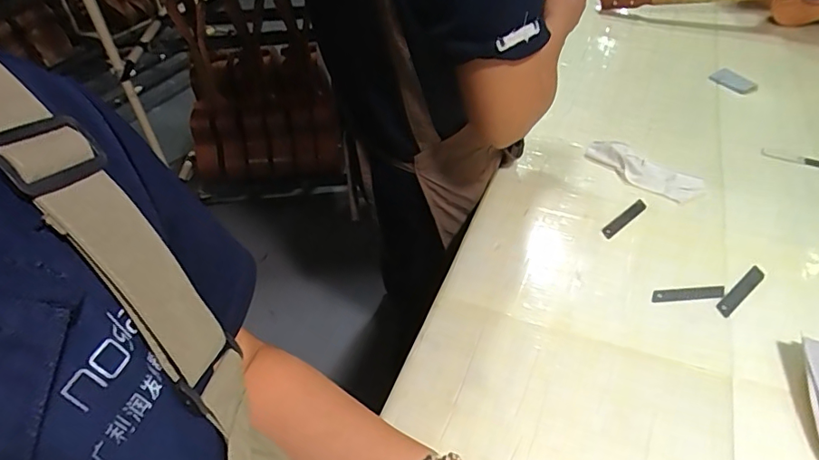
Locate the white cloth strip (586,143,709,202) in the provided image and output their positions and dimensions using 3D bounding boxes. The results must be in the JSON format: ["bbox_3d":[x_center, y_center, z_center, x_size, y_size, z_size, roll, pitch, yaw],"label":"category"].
[{"bbox_3d":[0.347,-0.094,0.777,0.176,0.022,0.061,30,55,33],"label":"white cloth strip"}]

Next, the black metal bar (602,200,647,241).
[{"bbox_3d":[0.297,-0.017,0.712,0.092,0.004,0.020,-35,50,-26],"label":"black metal bar"}]

